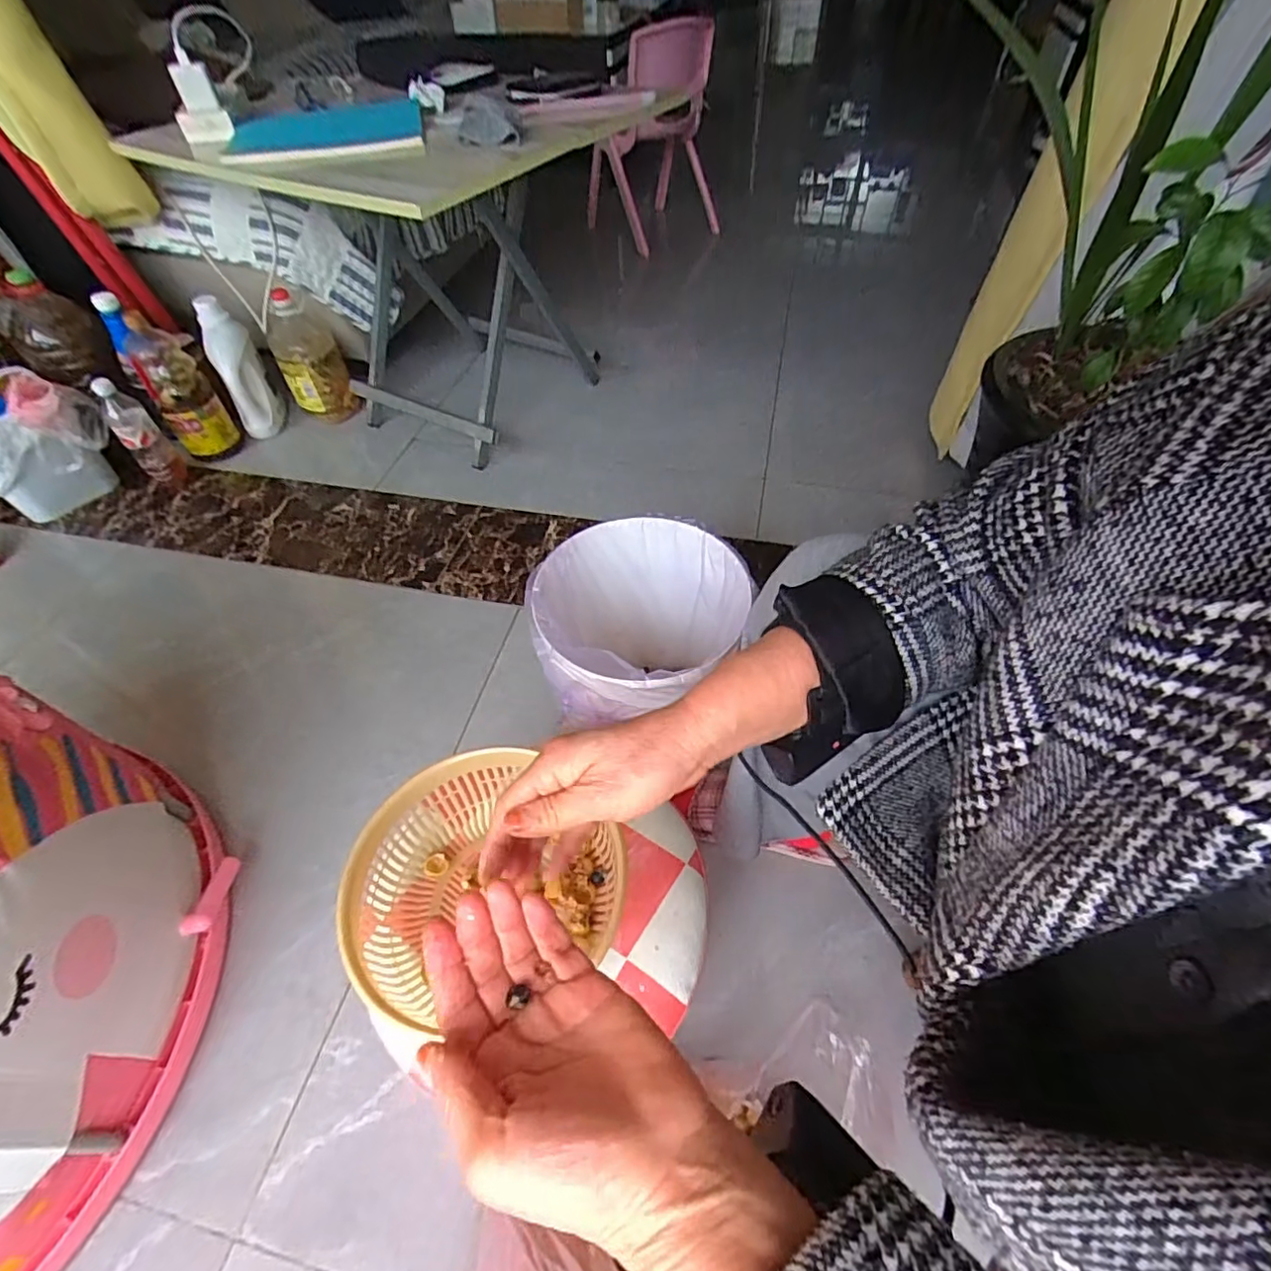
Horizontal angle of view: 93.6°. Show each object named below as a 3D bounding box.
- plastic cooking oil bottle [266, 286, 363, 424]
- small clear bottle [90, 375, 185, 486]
[{"bbox_3d":[-0.726,-0.613,1.342,0.136,0.263,0.105,-28,56,-19],"label":"plastic cooking oil bottle"},{"bbox_3d":[-0.977,-0.391,1.185,0.080,0.219,0.070,37,61,27],"label":"small clear bottle"}]

